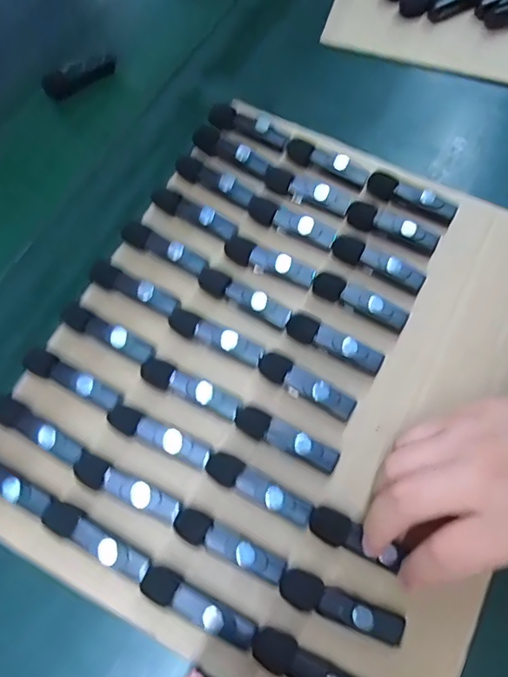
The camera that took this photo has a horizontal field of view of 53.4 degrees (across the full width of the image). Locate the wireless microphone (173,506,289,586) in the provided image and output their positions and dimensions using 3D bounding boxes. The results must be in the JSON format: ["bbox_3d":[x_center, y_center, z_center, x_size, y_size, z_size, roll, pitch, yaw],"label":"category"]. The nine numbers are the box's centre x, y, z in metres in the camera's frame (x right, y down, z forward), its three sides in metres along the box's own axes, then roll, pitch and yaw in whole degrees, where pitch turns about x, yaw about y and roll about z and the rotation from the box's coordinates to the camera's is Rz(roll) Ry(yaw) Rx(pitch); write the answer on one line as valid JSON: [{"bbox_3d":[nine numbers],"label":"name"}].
[{"bbox_3d":[-0.013,0.113,0.277,0.065,0.013,0.016,25,70,11],"label":"wireless microphone"}]

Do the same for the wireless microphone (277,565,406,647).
[{"bbox_3d":[0.045,0.142,0.267,0.067,0.012,0.018,22,69,10],"label":"wireless microphone"}]

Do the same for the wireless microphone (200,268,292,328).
[{"bbox_3d":[-0.007,-0.028,0.332,0.066,0.011,0.016,30,71,13],"label":"wireless microphone"}]

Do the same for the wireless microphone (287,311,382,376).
[{"bbox_3d":[0.051,0.003,0.322,0.064,0.014,0.015,26,70,12],"label":"wireless microphone"}]

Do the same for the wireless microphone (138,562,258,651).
[{"bbox_3d":[-0.029,0.140,0.265,0.064,0.011,0.016,23,69,11],"label":"wireless microphone"}]

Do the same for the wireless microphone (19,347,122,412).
[{"bbox_3d":[-0.112,0.025,0.310,0.063,0.009,0.015,26,70,12],"label":"wireless microphone"}]

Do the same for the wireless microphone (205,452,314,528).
[{"bbox_3d":[0.003,0.086,0.290,0.064,0.015,0.016,27,70,12],"label":"wireless microphone"}]

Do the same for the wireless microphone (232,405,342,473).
[{"bbox_3d":[0.019,0.060,0.299,0.064,0.014,0.016,27,70,12],"label":"wireless microphone"}]

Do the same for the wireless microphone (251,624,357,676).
[{"bbox_3d":[0.029,0.169,0.257,0.064,0.012,0.017,26,70,12],"label":"wireless microphone"}]

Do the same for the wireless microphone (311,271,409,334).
[{"bbox_3d":[0.069,-0.025,0.332,0.065,0.011,0.015,28,70,12],"label":"wireless microphone"}]

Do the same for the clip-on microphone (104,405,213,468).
[{"bbox_3d":[-0.056,0.057,0.299,0.066,0.010,0.016,23,69,11],"label":"clip-on microphone"}]

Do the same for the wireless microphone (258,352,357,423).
[{"bbox_3d":[0.032,0.030,0.313,0.063,0.012,0.016,31,71,14],"label":"wireless microphone"}]

